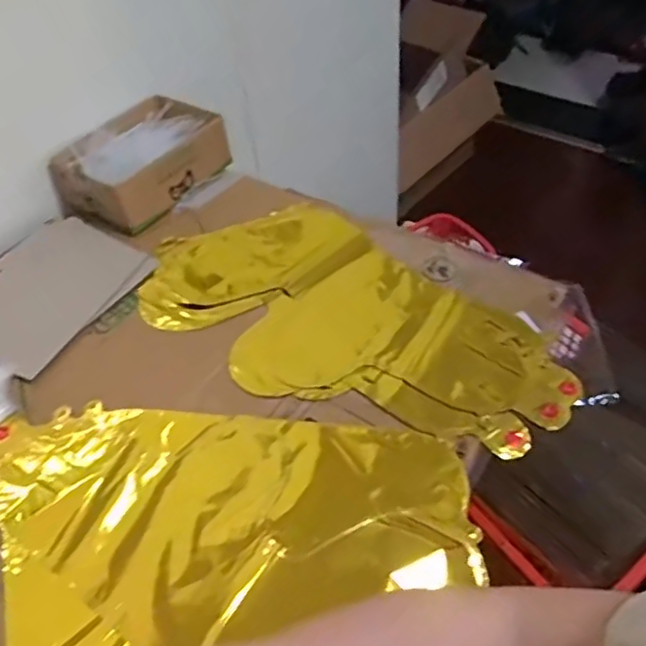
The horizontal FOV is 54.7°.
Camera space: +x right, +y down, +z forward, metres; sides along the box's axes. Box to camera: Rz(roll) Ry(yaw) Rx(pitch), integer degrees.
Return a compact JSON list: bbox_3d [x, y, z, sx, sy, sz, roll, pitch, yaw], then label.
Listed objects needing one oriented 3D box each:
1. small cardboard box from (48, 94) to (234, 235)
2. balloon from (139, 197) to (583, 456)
[{"bbox_3d":[-0.228,-0.202,0.781,0.146,0.066,0.192,32,58,29],"label":"small cardboard box"},{"bbox_3d":[0.016,-0.007,0.617,0.227,0.018,0.420,-38,55,-25],"label":"balloon"}]

